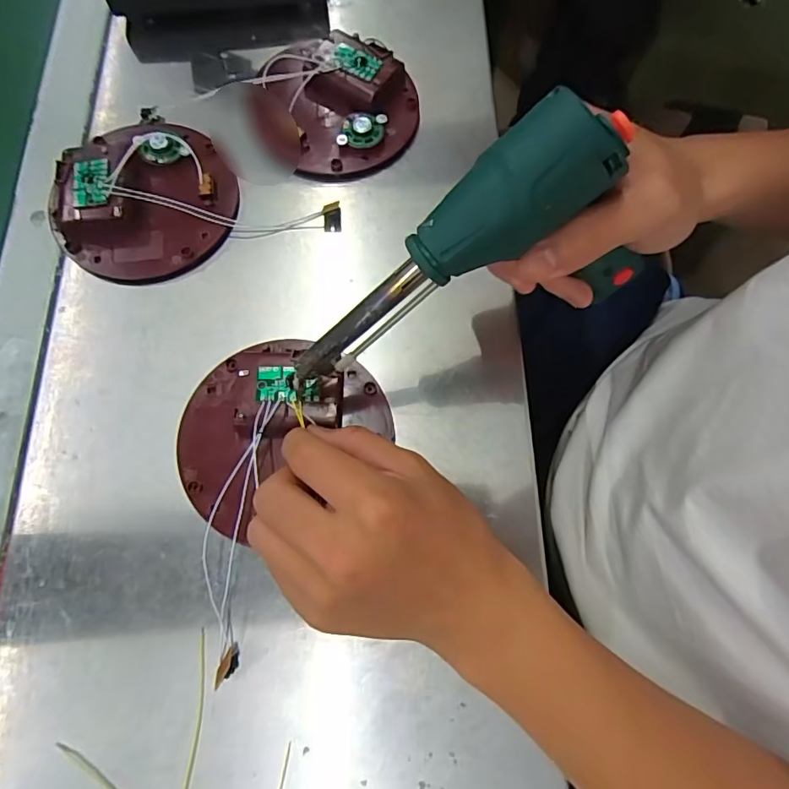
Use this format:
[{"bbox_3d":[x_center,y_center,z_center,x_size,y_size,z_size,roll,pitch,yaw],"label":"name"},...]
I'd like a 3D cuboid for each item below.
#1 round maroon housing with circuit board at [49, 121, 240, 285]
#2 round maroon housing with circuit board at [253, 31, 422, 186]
[{"bbox_3d":[-0.165,-0.136,0.337,0.111,0.028,0.123,-5,71,-3],"label":"round maroon housing with circuit board"},{"bbox_3d":[-0.039,-0.206,0.361,0.102,0.035,0.108,0,71,-1],"label":"round maroon housing with circuit board"}]

